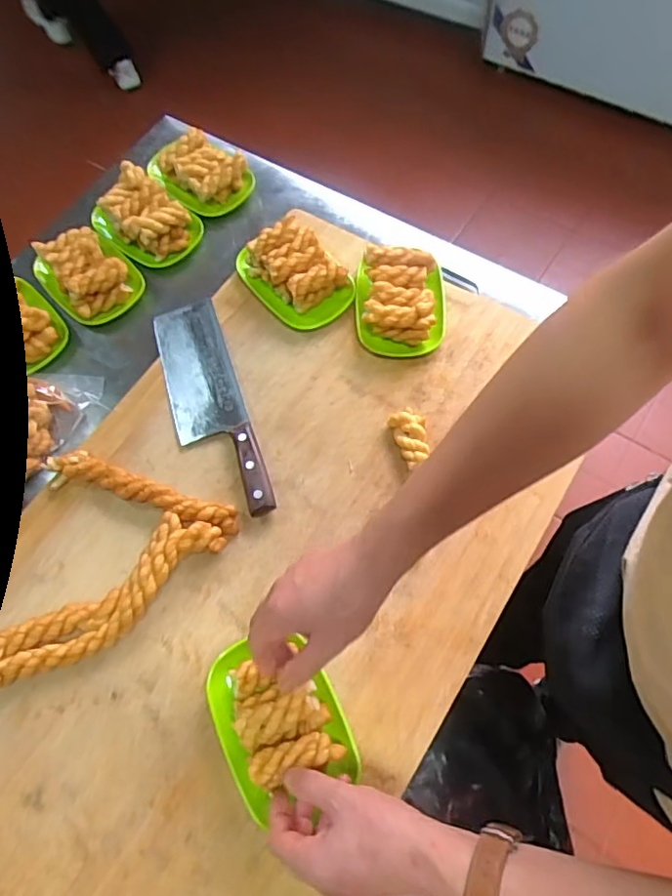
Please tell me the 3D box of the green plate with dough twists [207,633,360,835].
[{"bbox_3d":[-0.060,0.256,0.539,0.116,0.066,0.151,-27,68,-8],"label":"green plate with dough twists"}]

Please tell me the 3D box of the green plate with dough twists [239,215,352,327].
[{"bbox_3d":[-0.056,-0.242,0.764,0.114,0.055,0.167,-41,71,-13],"label":"green plate with dough twists"}]

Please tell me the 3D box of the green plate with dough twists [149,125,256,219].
[{"bbox_3d":[-0.209,-0.436,0.879,0.152,0.049,0.117,38,74,17],"label":"green plate with dough twists"}]

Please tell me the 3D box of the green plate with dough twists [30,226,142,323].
[{"bbox_3d":[-0.357,-0.253,0.808,0.119,0.062,0.129,-38,70,-12],"label":"green plate with dough twists"}]

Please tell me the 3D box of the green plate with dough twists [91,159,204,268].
[{"bbox_3d":[-0.281,-0.344,0.839,0.144,0.056,0.117,38,74,17],"label":"green plate with dough twists"}]

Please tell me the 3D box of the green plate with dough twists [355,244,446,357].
[{"bbox_3d":[0.085,-0.191,0.729,0.118,0.056,0.140,0,67,3],"label":"green plate with dough twists"}]

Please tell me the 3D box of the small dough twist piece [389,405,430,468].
[{"bbox_3d":[0.090,-0.014,0.670,0.040,0.028,0.079,-18,67,-4],"label":"small dough twist piece"}]

